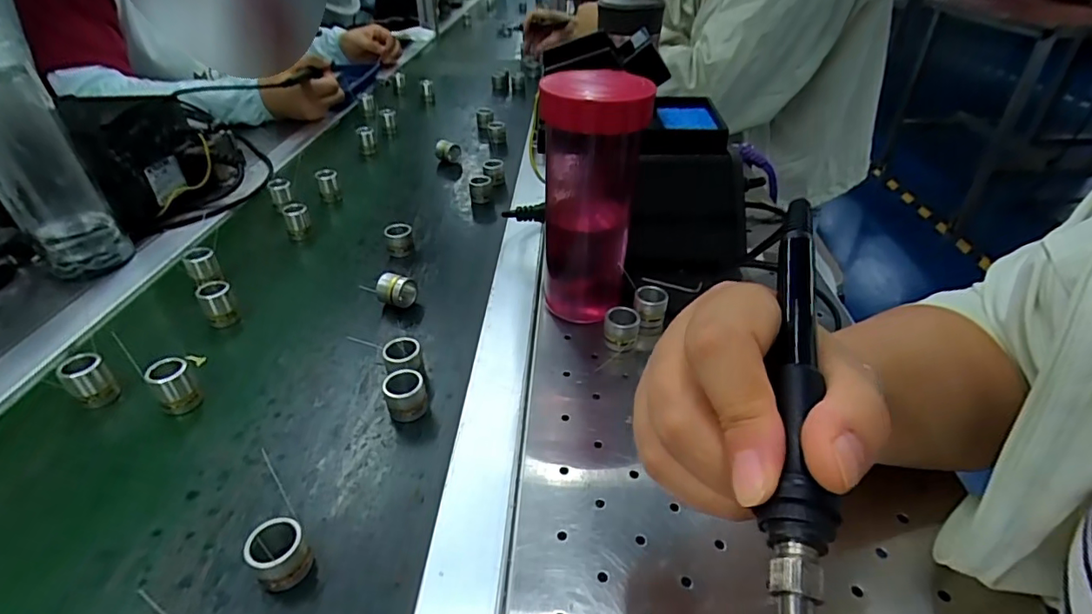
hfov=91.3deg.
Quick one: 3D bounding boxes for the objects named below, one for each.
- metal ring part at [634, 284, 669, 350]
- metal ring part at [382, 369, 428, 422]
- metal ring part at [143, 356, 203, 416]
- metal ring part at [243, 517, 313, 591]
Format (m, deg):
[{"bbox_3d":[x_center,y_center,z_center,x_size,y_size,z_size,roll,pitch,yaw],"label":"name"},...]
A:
[{"bbox_3d":[0.079,0.008,0.409,0.023,0.047,0.020,2,36,6],"label":"metal ring part"},{"bbox_3d":[-0.088,0.056,0.336,0.024,0.024,0.024,-14,38,-16],"label":"metal ring part"},{"bbox_3d":[-0.238,0.051,0.344,0.016,0.036,0.022,29,46,35],"label":"metal ring part"},{"bbox_3d":[-0.126,0.118,0.254,0.022,0.026,0.024,-1,36,1],"label":"metal ring part"}]

